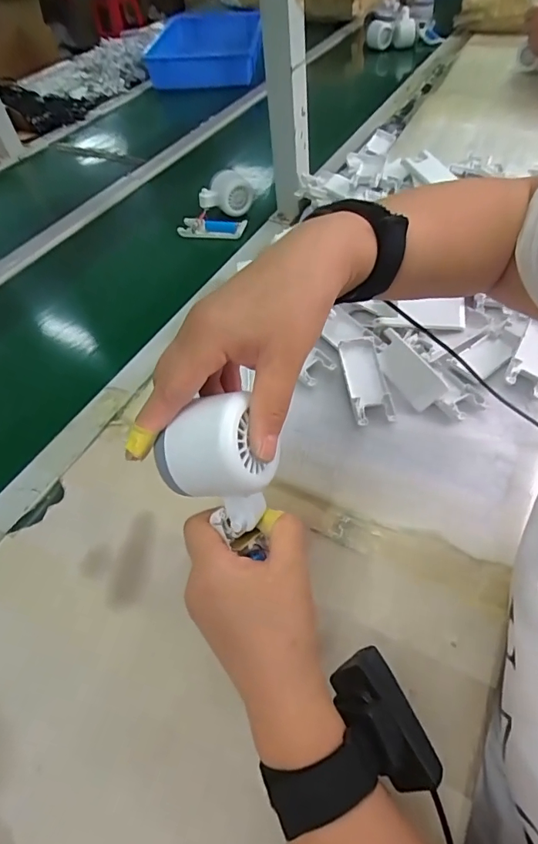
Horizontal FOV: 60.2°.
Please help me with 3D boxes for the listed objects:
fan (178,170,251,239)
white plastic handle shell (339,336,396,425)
[{"bbox_3d":[-0.085,-0.342,0.731,0.100,0.066,0.091,7,52,13],"label":"fan"},{"bbox_3d":[0.101,-0.045,0.487,0.041,0.012,0.108,-6,61,1],"label":"white plastic handle shell"}]

